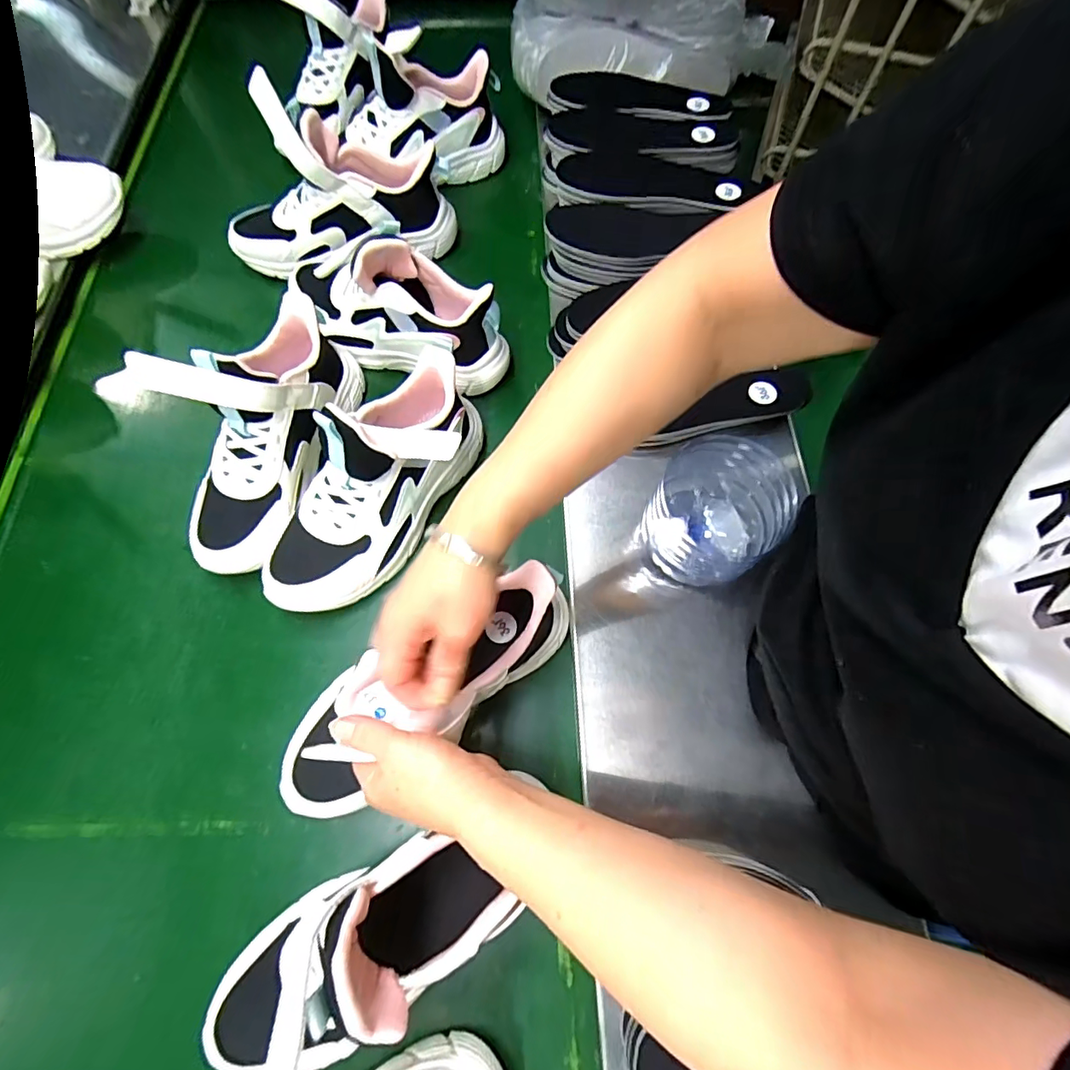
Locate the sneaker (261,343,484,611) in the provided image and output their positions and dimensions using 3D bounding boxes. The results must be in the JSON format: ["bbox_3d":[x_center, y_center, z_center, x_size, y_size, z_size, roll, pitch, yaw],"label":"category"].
[{"bbox_3d":[-0.137,-0.046,0.440,0.096,0.137,0.250,42,73,14],"label":"sneaker"}]

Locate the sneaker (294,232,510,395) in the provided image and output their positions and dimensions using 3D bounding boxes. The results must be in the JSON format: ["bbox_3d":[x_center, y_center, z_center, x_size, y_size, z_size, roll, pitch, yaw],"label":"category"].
[{"bbox_3d":[-0.148,-0.232,0.514,0.242,0.114,0.089,23,69,8],"label":"sneaker"}]

